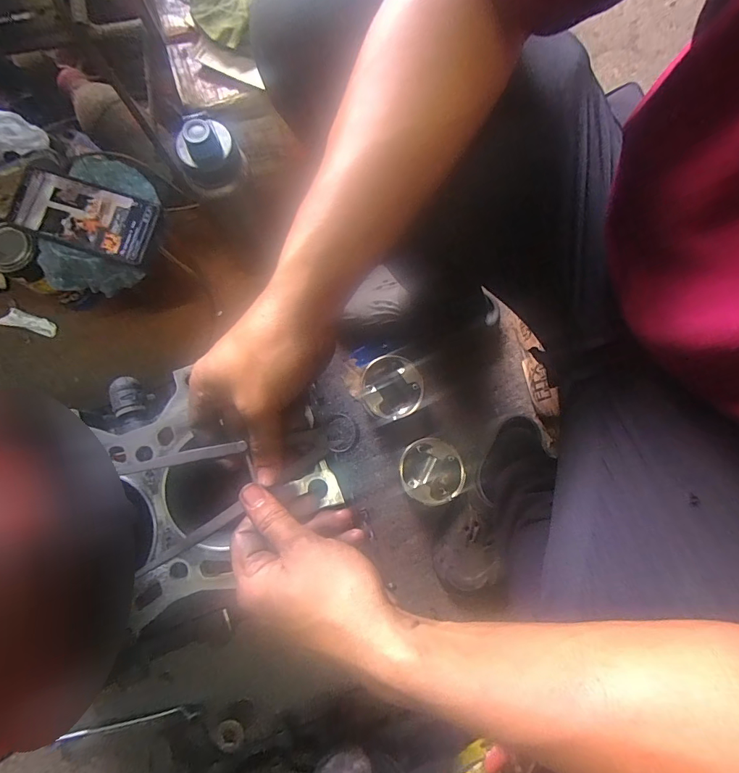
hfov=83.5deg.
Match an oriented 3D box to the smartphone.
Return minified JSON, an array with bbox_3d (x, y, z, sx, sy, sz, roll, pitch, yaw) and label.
[{"bbox_3d":[-0.331,-0.199,0.482,0.159,0.015,0.075,16,79,2],"label":"smartphone"}]

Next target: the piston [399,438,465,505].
[{"bbox_3d":[0.087,0.124,0.610,0.085,0.079,0.087,0,79,-1],"label":"piston"}]

